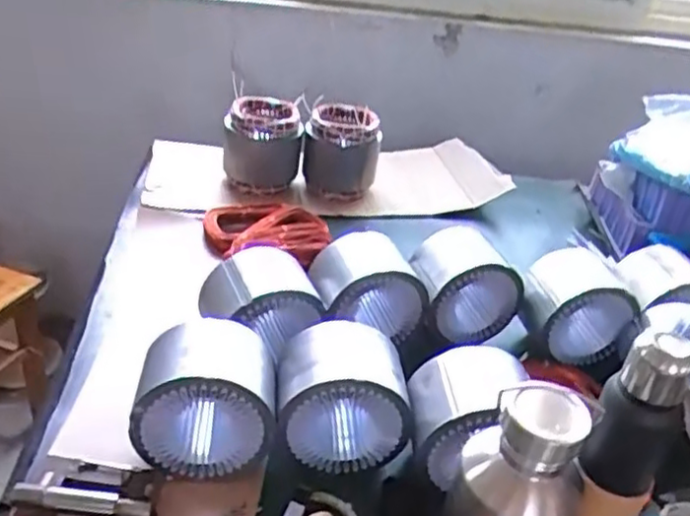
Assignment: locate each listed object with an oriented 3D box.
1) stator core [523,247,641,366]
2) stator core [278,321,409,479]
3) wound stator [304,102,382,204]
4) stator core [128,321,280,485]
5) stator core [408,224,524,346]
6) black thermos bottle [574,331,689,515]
[{"bbox_3d":[0.354,0.087,1.044,0.153,0.142,0.115,0,33,-12],"label":"stator core"},{"bbox_3d":[-0.003,0.162,0.809,0.150,0.131,0.108,2,32,-8],"label":"stator core"},{"bbox_3d":[-0.007,-0.212,1.353,0.144,0.166,0.124,7,32,-1],"label":"wound stator"},{"bbox_3d":[-0.155,0.153,0.773,0.152,0.125,0.110,3,32,-6],"label":"stator core"},{"bbox_3d":[0.181,0.029,1.062,0.163,0.140,0.139,-2,33,-15],"label":"stator core"},{"bbox_3d":[0.264,0.213,0.666,0.075,0.282,0.088,23,35,23],"label":"black thermos bottle"}]

